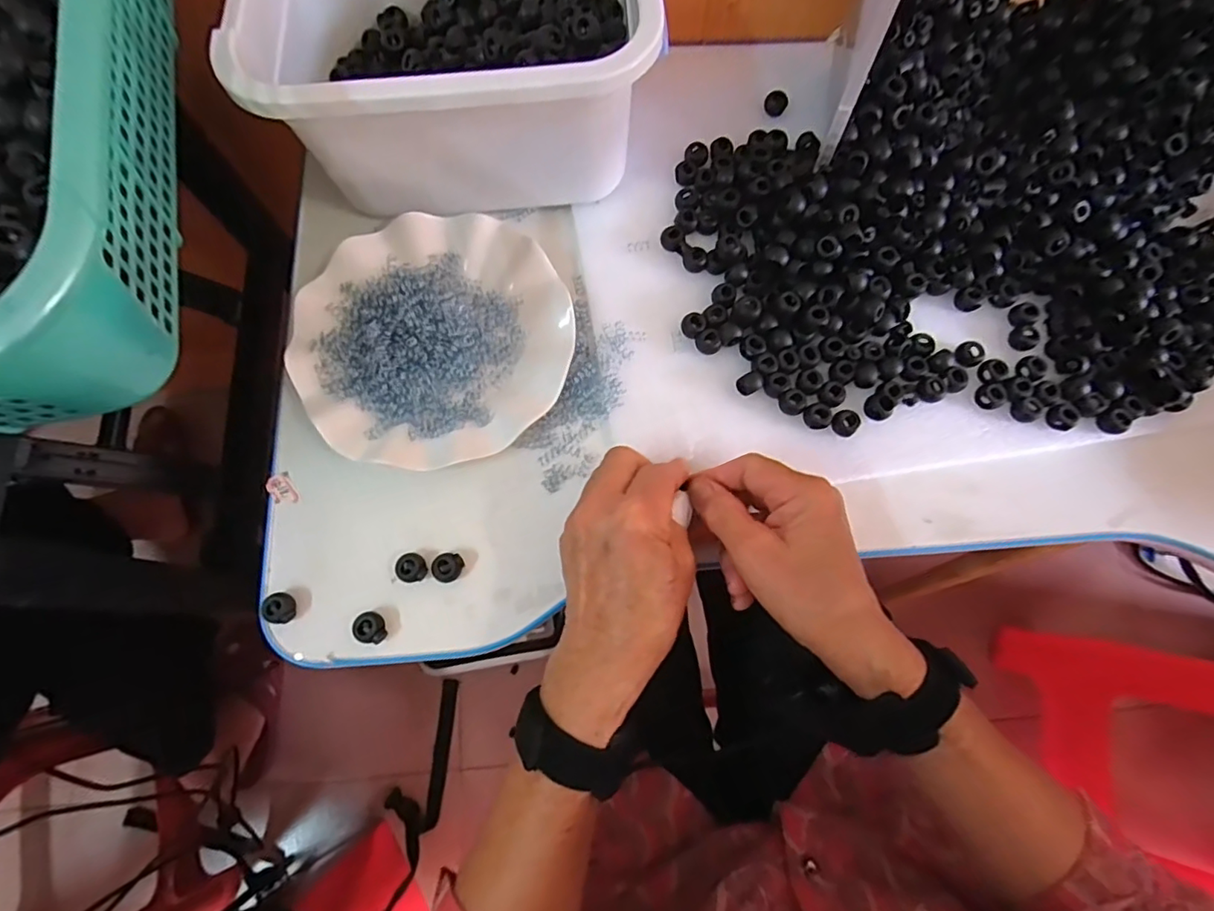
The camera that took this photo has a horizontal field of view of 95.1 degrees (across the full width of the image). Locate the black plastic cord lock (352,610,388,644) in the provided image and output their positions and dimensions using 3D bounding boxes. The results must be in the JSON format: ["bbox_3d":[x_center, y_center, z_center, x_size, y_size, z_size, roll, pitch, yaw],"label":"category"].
[{"bbox_3d":[-0.142,0.103,0.333,0.016,0.012,0.019,-15,75,-6],"label":"black plastic cord lock"}]

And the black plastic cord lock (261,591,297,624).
[{"bbox_3d":[-0.196,0.091,0.334,0.014,0.014,0.018,4,74,-1],"label":"black plastic cord lock"}]

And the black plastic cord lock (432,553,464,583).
[{"bbox_3d":[-0.099,0.070,0.344,0.017,0.012,0.017,9,74,1],"label":"black plastic cord lock"}]

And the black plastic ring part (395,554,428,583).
[{"bbox_3d":[-0.121,0.070,0.343,0.018,0.010,0.017,1,74,-2],"label":"black plastic ring part"}]

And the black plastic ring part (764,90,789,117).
[{"bbox_3d":[0.134,-0.279,0.439,0.017,0.009,0.016,1,74,-2],"label":"black plastic ring part"}]

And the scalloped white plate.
[{"bbox_3d":[-0.116,-0.080,0.377,0.176,0.025,0.177,1,74,-2],"label":"scalloped white plate"}]

